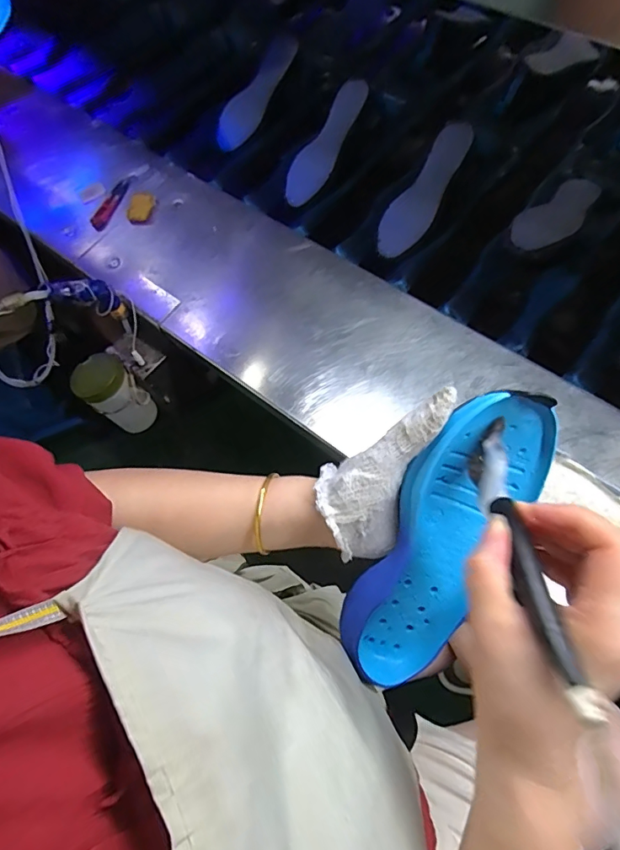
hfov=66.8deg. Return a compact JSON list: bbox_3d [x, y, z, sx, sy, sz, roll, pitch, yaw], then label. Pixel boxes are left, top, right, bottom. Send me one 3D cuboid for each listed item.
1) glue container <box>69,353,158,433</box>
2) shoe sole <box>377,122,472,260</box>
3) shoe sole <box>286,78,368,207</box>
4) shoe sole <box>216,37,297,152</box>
[{"bbox_3d":[-0.297,-0.043,0.717,0.079,0.116,0.076,40,71,20],"label":"glue container"},{"bbox_3d":[0.176,-0.357,0.723,0.064,0.025,0.214,36,100,19],"label":"shoe sole"},{"bbox_3d":[0.025,-0.461,0.774,0.058,0.015,0.207,39,105,20],"label":"shoe sole"},{"bbox_3d":[-0.096,-0.597,0.850,0.058,0.020,0.226,34,92,-4],"label":"shoe sole"}]

